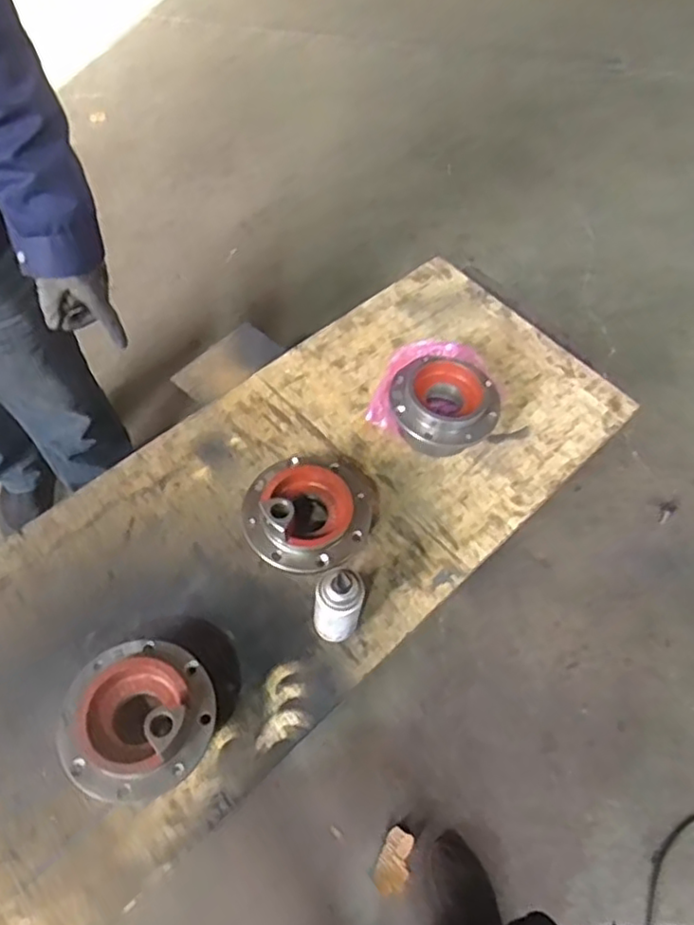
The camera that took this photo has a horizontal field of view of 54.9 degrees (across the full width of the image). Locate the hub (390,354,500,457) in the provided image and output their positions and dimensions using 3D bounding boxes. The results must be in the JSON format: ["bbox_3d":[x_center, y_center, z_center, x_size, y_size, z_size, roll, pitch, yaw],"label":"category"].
[{"bbox_3d":[0.154,-0.089,1.062,0.164,0.075,0.161,2,61,-4],"label":"hub"}]

